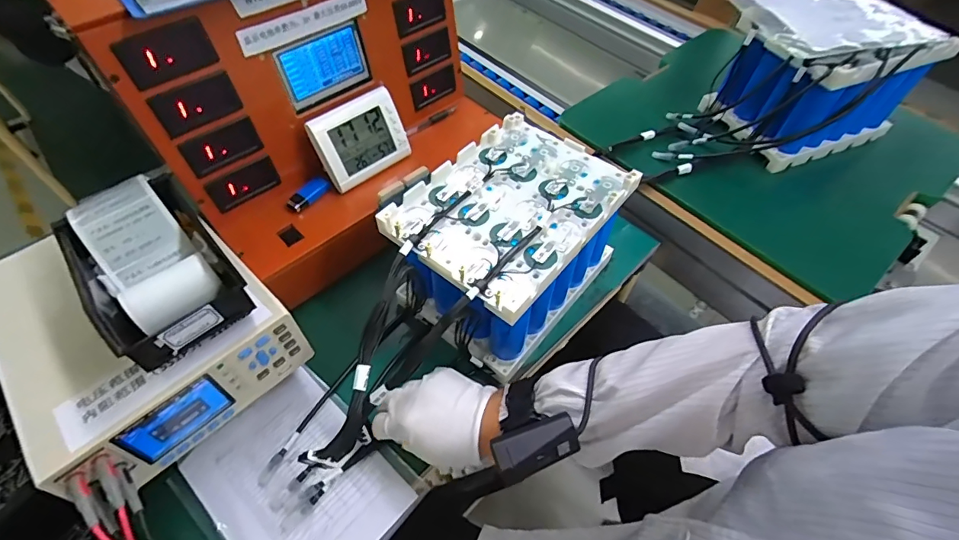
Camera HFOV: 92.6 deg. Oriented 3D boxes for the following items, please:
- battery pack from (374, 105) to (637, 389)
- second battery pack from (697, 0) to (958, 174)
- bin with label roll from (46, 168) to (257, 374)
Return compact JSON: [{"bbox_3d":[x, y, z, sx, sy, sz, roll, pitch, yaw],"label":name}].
[{"bbox_3d":[0.031,-0.031,0.533,0.175,0.142,0.244,35,60,21],"label":"battery pack"},{"bbox_3d":[0.509,-0.302,0.704,0.275,0.166,0.200,-20,57,-16],"label":"second battery pack"},{"bbox_3d":[-0.298,-0.005,0.420,0.107,0.055,0.192,-34,62,-23],"label":"bin with label roll"}]

